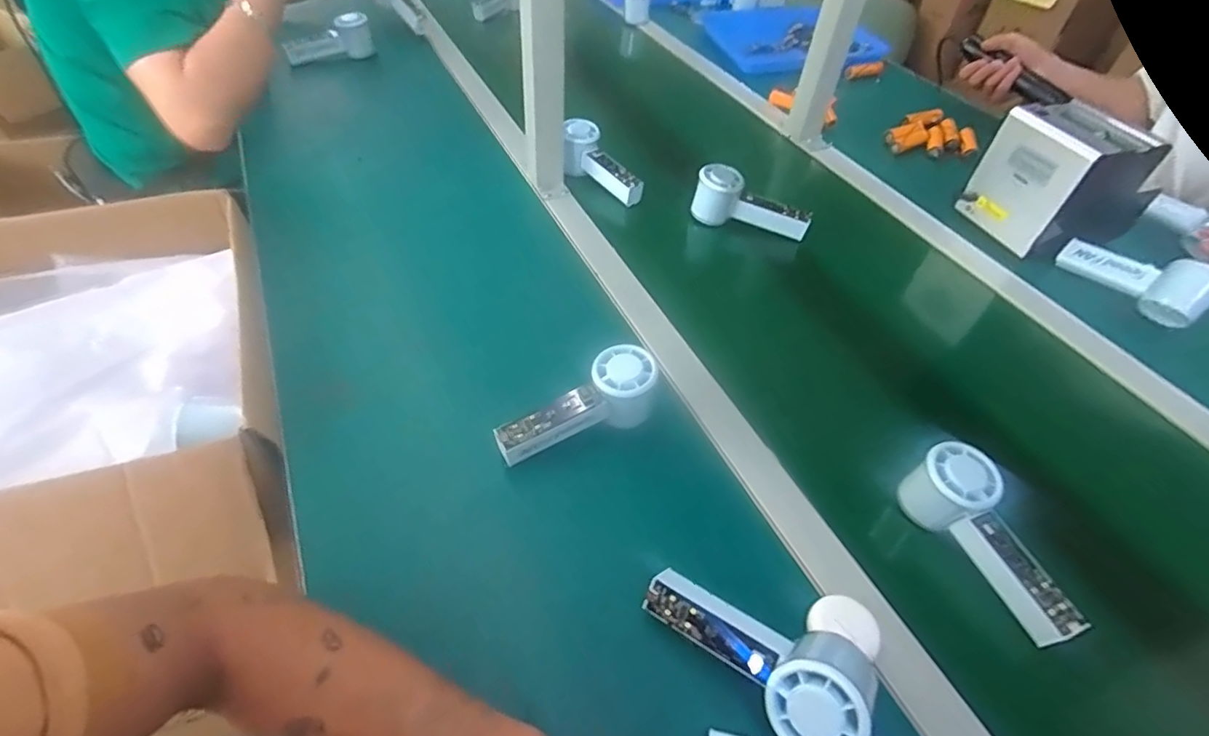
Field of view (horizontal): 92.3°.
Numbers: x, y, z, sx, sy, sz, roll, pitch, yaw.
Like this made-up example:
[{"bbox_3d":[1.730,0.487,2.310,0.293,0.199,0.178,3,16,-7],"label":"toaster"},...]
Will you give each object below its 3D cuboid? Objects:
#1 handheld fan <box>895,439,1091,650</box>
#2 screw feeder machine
[{"bbox_3d":[0.305,0.133,0.451,0.048,0.061,0.147,-19,51,-16],"label":"handheld fan"},{"bbox_3d":[0.586,-0.244,0.730,0.182,0.136,0.126,-14,50,-12],"label":"screw feeder machine"}]

